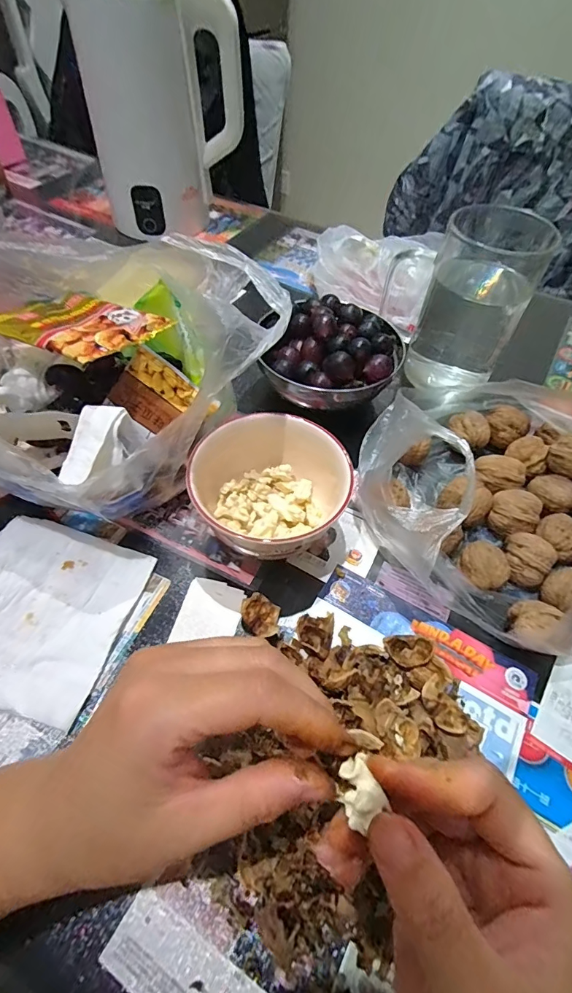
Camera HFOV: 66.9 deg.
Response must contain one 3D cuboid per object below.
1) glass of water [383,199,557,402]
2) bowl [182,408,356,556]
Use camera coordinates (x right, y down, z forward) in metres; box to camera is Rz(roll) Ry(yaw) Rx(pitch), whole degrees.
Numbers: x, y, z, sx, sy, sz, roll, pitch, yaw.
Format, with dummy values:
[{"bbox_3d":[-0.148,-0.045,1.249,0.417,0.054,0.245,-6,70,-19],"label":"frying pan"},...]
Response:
[{"bbox_3d":[0.158,-0.189,0.413,0.128,0.134,0.088,24,56,13],"label":"glass of water"},{"bbox_3d":[-0.009,-0.004,0.333,0.115,0.063,0.108,2,54,-2],"label":"bowl"}]

